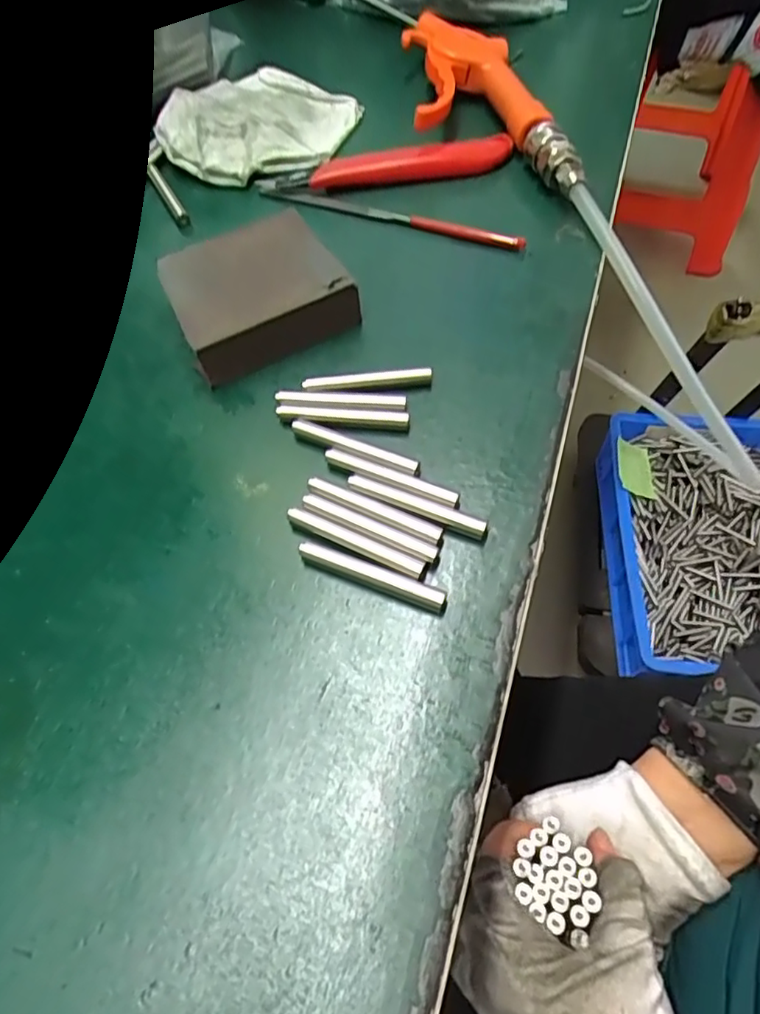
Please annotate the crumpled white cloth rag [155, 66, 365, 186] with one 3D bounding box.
[{"bbox_3d":[-0.076,-0.230,0.354,0.099,0.024,0.105,30,65,19],"label":"crumpled white cloth rag"}]

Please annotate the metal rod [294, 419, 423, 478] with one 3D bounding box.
[{"bbox_3d":[-0.011,-0.026,0.245,0.058,0.004,0.007,22,63,15],"label":"metal rod"}]

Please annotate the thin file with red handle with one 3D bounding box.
[{"bbox_3d":[0.004,-0.160,0.324,0.152,0.008,0.007,18,62,13],"label":"thin file with red handle"}]

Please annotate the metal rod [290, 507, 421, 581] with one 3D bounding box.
[{"bbox_3d":[-0.010,0.012,0.222,0.057,0.004,0.007,23,63,16],"label":"metal rod"}]

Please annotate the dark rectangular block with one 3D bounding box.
[{"bbox_3d":[-0.059,-0.102,0.280,0.077,0.030,0.060,-27,62,-12],"label":"dark rectangular block"}]

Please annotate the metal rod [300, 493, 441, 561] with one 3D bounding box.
[{"bbox_3d":[-0.005,0.007,0.225,0.057,0.004,0.007,22,63,15],"label":"metal rod"}]

